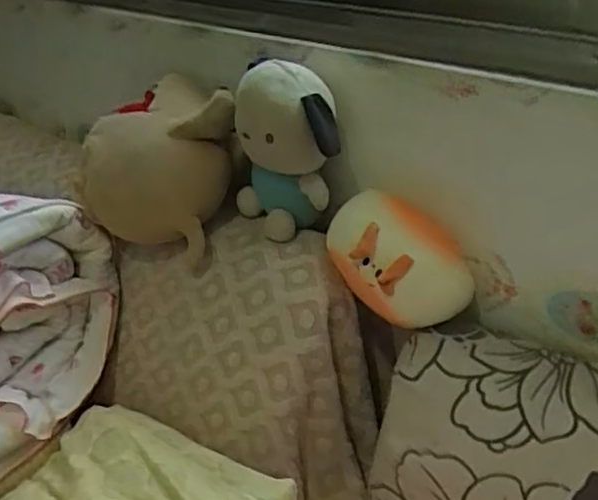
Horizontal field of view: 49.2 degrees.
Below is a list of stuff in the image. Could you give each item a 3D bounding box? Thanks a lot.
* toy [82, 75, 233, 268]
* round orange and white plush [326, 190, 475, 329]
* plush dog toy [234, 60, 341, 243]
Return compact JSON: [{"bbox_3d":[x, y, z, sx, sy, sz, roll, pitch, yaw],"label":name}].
[{"bbox_3d":[-0.206,-0.121,0.942,0.207,0.196,0.207,-6,27,-16],"label":"toy"},{"bbox_3d":[0.123,0.014,0.823,0.182,0.129,0.125,28,16,-5],"label":"round orange and white plush"},{"bbox_3d":[-0.010,-0.138,0.887,0.172,0.231,0.120,15,29,24],"label":"plush dog toy"}]

